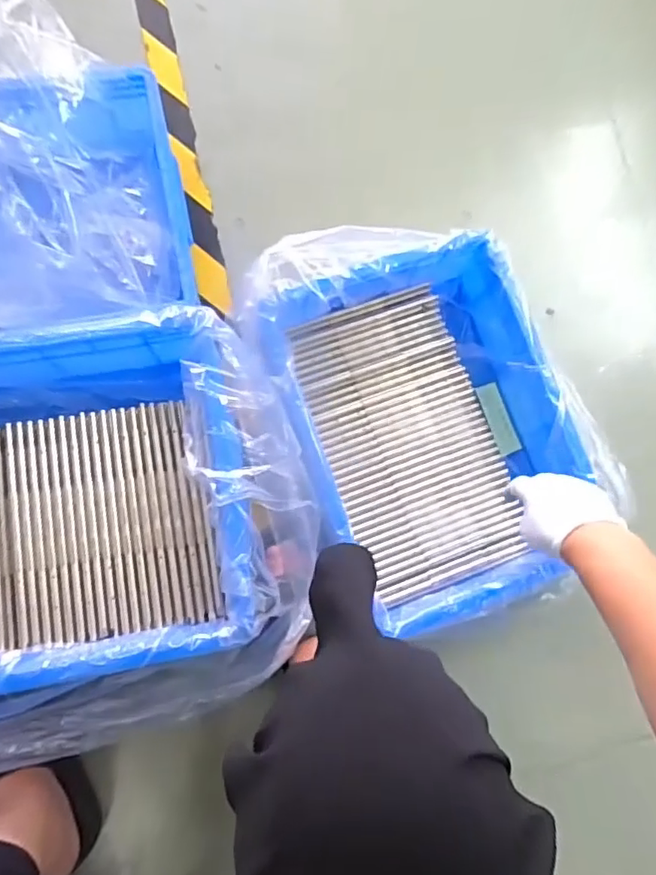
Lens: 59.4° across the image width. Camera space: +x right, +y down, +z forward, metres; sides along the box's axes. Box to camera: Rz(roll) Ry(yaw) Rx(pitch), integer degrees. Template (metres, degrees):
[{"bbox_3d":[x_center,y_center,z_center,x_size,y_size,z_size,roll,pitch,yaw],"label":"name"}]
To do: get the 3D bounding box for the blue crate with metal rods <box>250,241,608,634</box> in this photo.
[{"bbox_3d":[0.121,-0.010,0.699,0.302,0.112,0.398,-21,85,-8],"label":"blue crate with metal rods"}]

